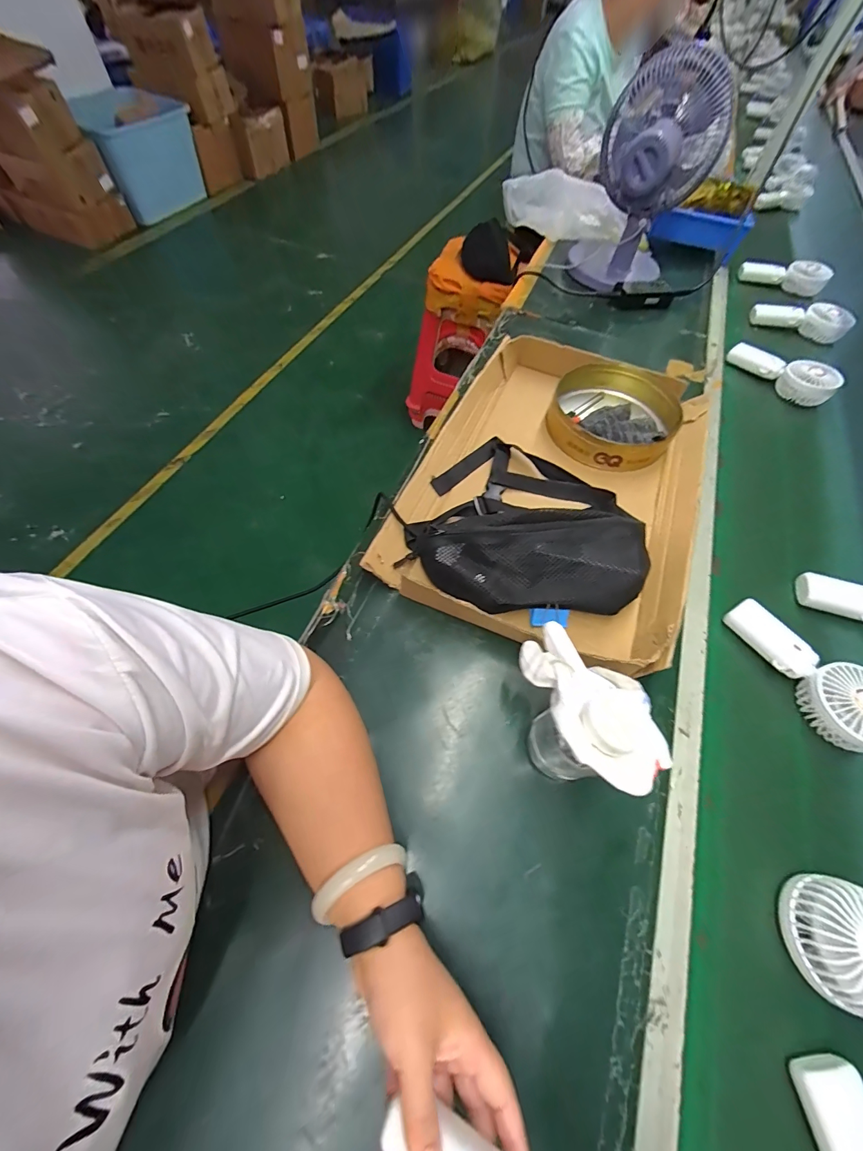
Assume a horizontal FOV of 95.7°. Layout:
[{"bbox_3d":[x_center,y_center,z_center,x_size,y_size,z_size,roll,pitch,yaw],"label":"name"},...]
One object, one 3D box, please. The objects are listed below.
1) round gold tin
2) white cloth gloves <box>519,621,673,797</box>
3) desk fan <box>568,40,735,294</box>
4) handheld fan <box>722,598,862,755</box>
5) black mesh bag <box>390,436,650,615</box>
[{"bbox_3d":[0.288,-0.260,0.621,0.197,0.052,0.199,2,61,-4],"label":"round gold tin"},{"bbox_3d":[0.122,0.095,0.310,0.073,0.053,0.139,-23,50,-15],"label":"white cloth gloves"},{"bbox_3d":[0.426,-0.784,0.785,0.214,0.290,0.237,23,62,7],"label":"desk fan"},{"bbox_3d":[0.432,0.102,0.443,0.078,0.042,0.178,-20,66,-16],"label":"handheld fan"},{"bbox_3d":[0.111,-0.082,0.502,0.293,0.072,0.291,1,62,-5],"label":"black mesh bag"}]

